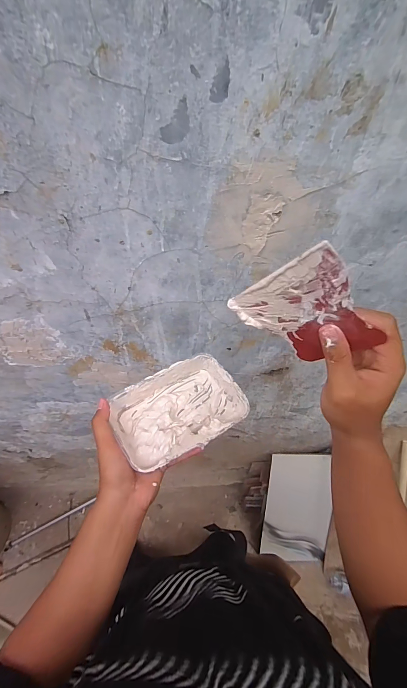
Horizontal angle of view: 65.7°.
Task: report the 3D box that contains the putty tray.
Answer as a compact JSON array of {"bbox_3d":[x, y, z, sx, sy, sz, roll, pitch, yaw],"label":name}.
[{"bbox_3d":[-0.032,0.091,0.429,0.164,0.039,0.115,-24,59,-18],"label":"putty tray"}]

